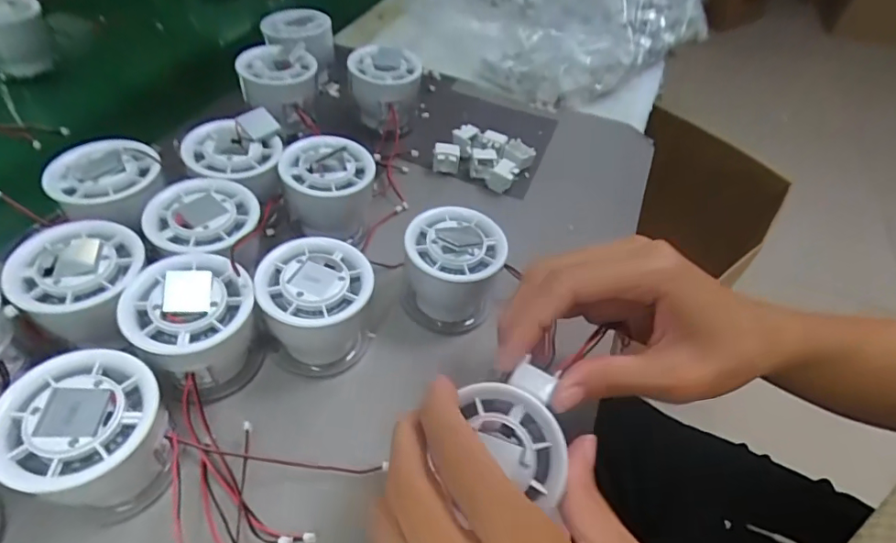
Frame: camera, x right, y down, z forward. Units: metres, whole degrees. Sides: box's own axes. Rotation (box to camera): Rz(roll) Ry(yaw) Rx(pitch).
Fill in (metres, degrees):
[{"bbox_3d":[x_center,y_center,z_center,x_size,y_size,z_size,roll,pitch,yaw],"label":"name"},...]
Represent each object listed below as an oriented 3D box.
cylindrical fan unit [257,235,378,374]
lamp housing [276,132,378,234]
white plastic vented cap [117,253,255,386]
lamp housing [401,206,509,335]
[{"bbox_3d":[-0.070,0.021,0.278,0.054,0.056,0.056,4,48,-4],"label":"cylindrical fan unit"},{"bbox_3d":[-0.076,-0.045,0.338,0.058,0.059,0.063,-8,50,-15],"label":"lamp housing"},{"bbox_3d":[-0.126,0.030,0.262,0.056,0.055,0.056,39,55,24],"label":"white plastic vented cap"},{"bbox_3d":[0.002,0.001,0.306,0.056,0.058,0.057,4,48,-4],"label":"lamp housing"}]

